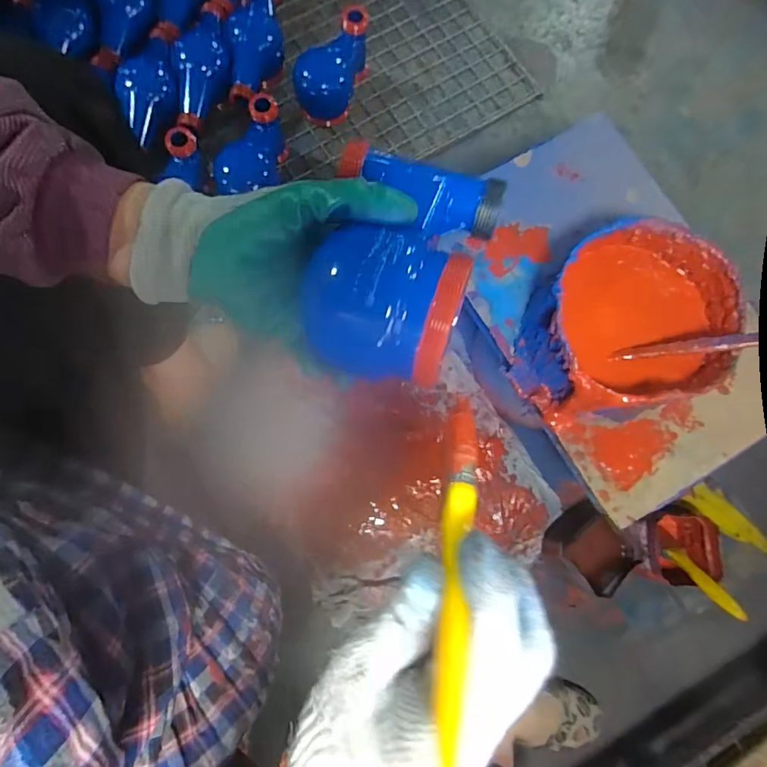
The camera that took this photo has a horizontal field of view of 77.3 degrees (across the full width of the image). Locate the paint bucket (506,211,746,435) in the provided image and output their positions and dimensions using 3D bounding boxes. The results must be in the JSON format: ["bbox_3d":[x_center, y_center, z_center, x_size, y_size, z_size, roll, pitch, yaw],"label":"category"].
[{"bbox_3d":[0.218,-0.047,0.445,0.154,0.095,0.176,25,78,5],"label":"paint bucket"}]

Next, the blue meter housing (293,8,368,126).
[{"bbox_3d":[-0.085,-0.511,0.783,0.090,0.110,0.148,27,79,5],"label":"blue meter housing"}]

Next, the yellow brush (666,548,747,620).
[{"bbox_3d":[0.386,0.239,0.576,0.021,0.105,0.009,-21,118,-5],"label":"yellow brush"}]

